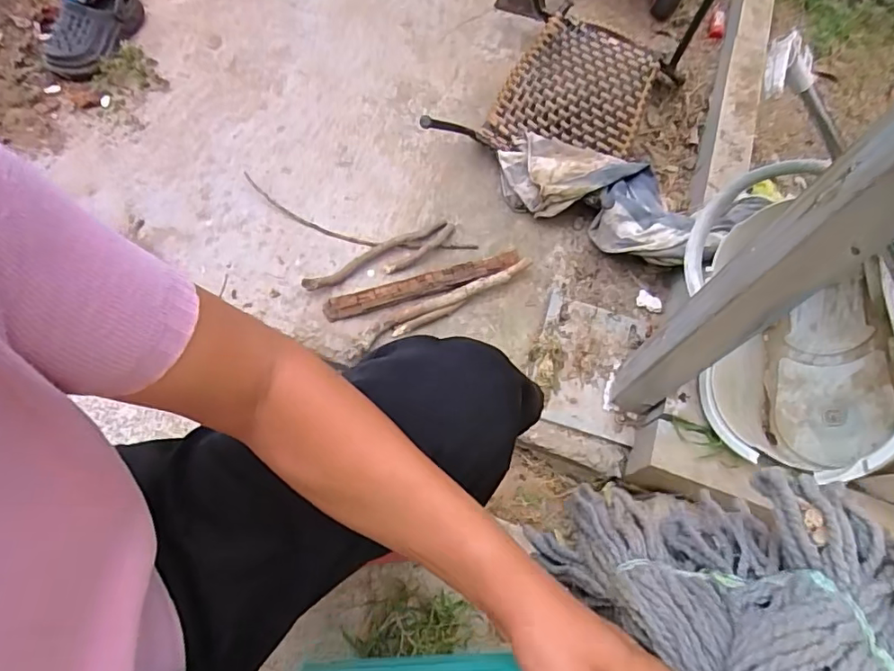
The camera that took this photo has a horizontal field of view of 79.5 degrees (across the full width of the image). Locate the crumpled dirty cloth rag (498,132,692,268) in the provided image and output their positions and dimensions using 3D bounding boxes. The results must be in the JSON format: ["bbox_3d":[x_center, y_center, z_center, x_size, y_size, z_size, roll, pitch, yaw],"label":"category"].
[{"bbox_3d":[0.266,-0.255,1.003,0.374,0.102,0.156,31,64,12],"label":"crumpled dirty cloth rag"}]

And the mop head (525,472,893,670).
[{"bbox_3d":[0.195,0.192,0.322,0.176,0.132,0.240,-19,66,-9],"label":"mop head"}]

